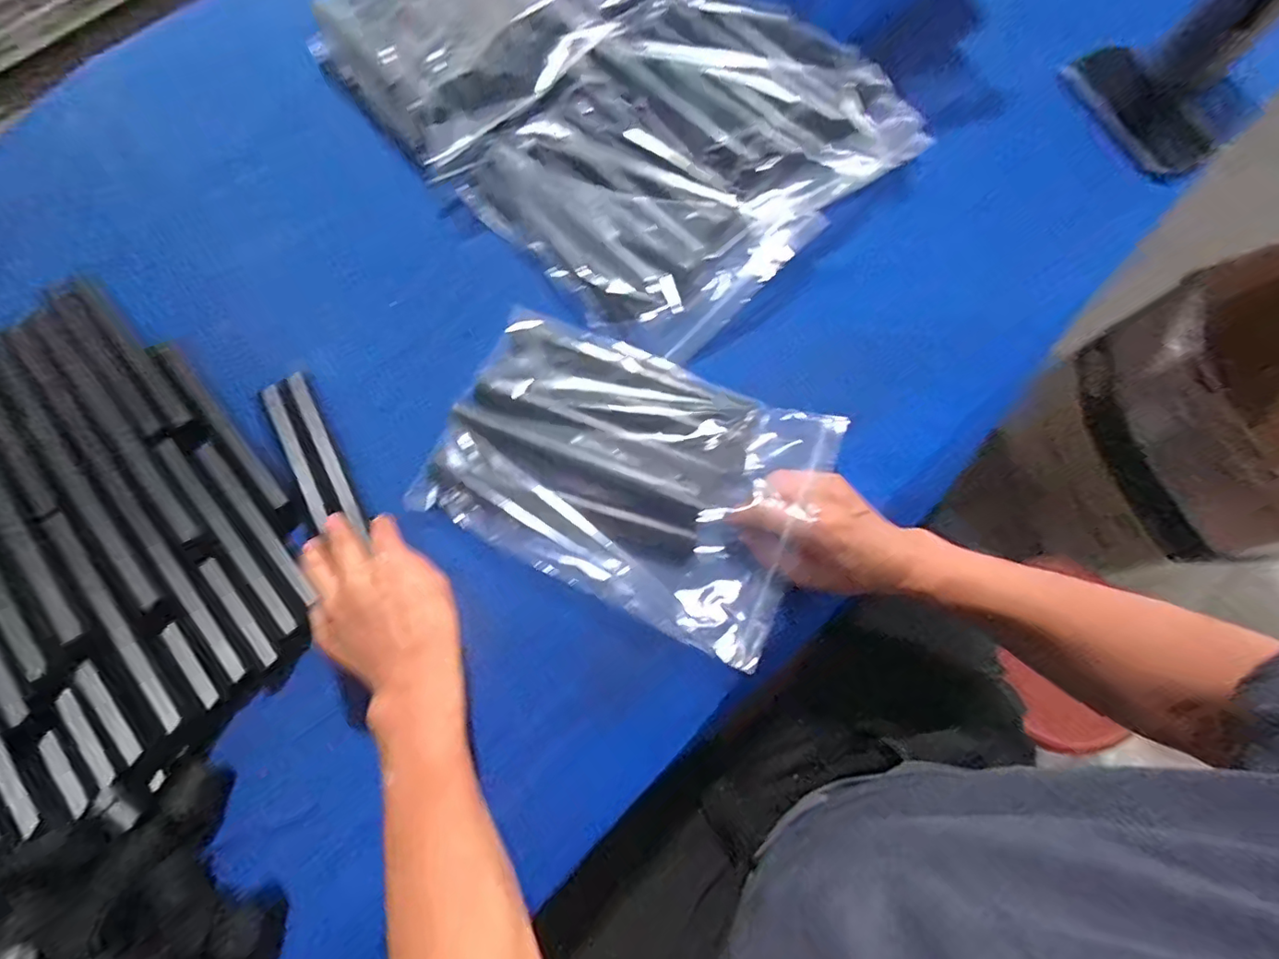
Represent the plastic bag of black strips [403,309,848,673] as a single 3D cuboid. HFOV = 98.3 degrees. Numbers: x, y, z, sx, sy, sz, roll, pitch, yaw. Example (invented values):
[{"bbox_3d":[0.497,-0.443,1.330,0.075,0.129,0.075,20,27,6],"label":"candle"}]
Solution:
[{"bbox_3d":[-0.016,-0.010,0.458,0.306,0.038,0.203,24,78,7],"label":"plastic bag of black strips"}]

